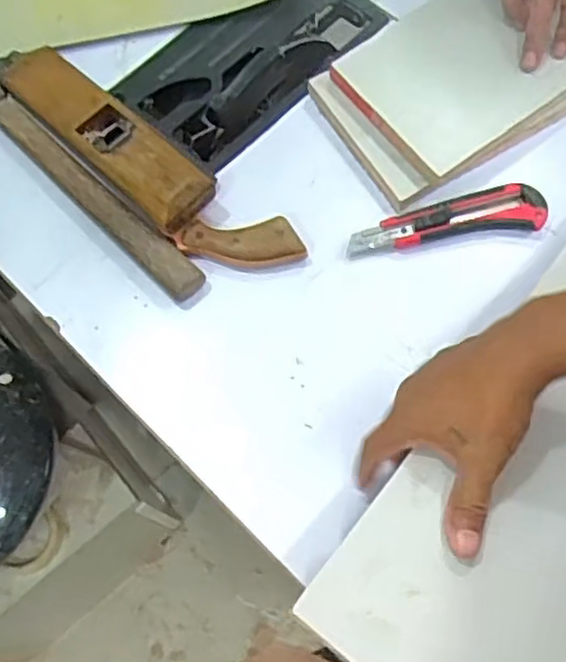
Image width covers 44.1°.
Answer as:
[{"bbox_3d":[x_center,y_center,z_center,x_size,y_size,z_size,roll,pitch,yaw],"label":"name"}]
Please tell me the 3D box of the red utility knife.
[{"bbox_3d":[0.140,-0.097,0.602,0.167,0.017,0.039,-10,70,-1],"label":"red utility knife"}]

